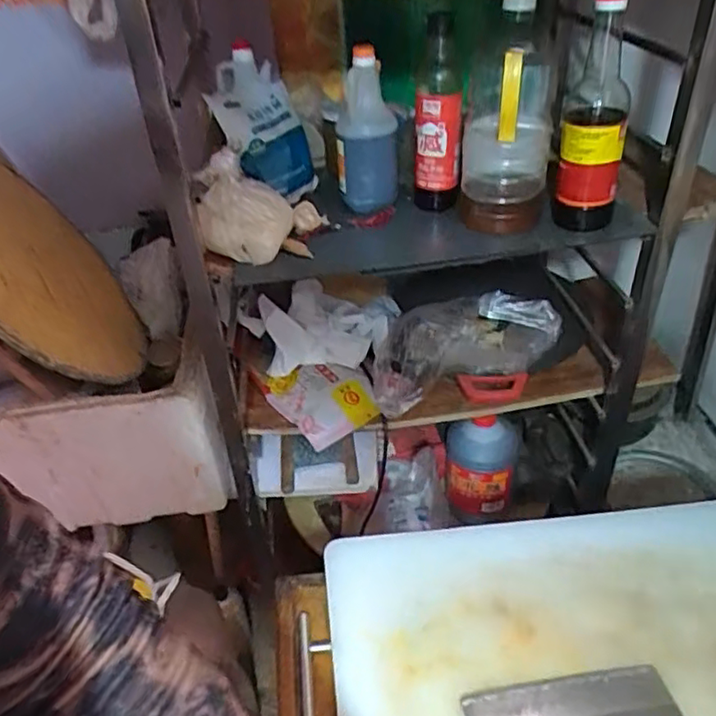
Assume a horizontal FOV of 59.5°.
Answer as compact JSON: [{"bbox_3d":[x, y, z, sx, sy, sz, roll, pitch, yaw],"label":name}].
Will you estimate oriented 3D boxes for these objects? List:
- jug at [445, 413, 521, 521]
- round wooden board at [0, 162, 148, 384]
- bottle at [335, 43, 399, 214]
[{"bbox_3d":[0.237,0.206,1.218,0.137,0.203,0.106,-1,38,7],"label":"jug"},{"bbox_3d":[-0.480,-0.142,0.942,0.027,0.406,0.429,-35,64,8],"label":"round wooden board"},{"bbox_3d":[0.009,-0.305,0.864,0.085,0.201,0.091,-4,38,4],"label":"bottle"}]

